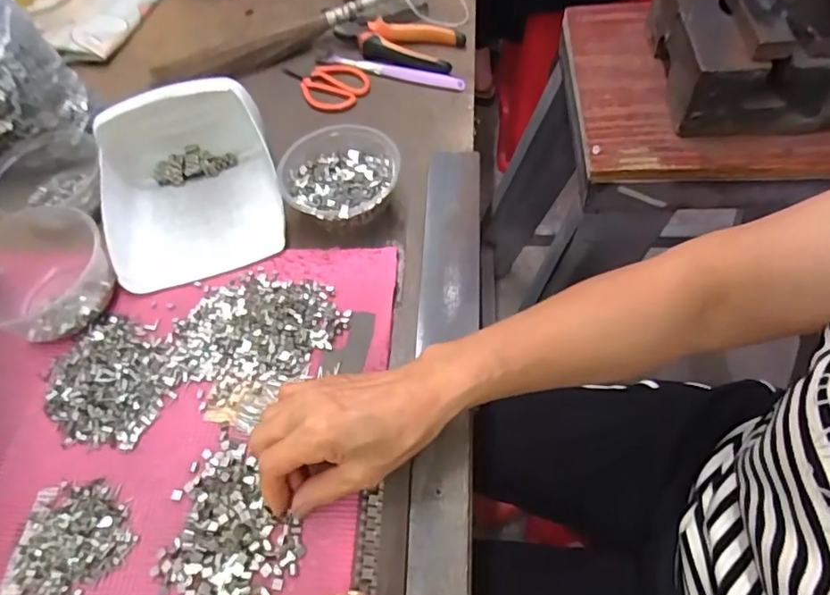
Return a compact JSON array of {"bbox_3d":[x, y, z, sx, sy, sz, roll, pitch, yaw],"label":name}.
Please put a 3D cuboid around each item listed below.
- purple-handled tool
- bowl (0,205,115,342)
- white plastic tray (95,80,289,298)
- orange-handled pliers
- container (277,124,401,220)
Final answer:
[{"bbox_3d":[-0.023,-0.254,0.625,0.162,0.009,0.012,17,61,16],"label":"purple-handled tool"},{"bbox_3d":[-0.317,-0.021,0.462,0.130,0.054,0.112,23,62,19],"label":"bowl"},{"bbox_3d":[-0.207,-0.105,0.495,0.158,0.079,0.164,-19,57,-6],"label":"white plastic tray"},{"bbox_3d":[-0.021,-0.296,0.641,0.149,0.017,0.080,17,60,16],"label":"orange-handled pliers"},{"bbox_3d":[-0.066,-0.105,0.507,0.107,0.050,0.104,-16,57,-5],"label":"container"}]

